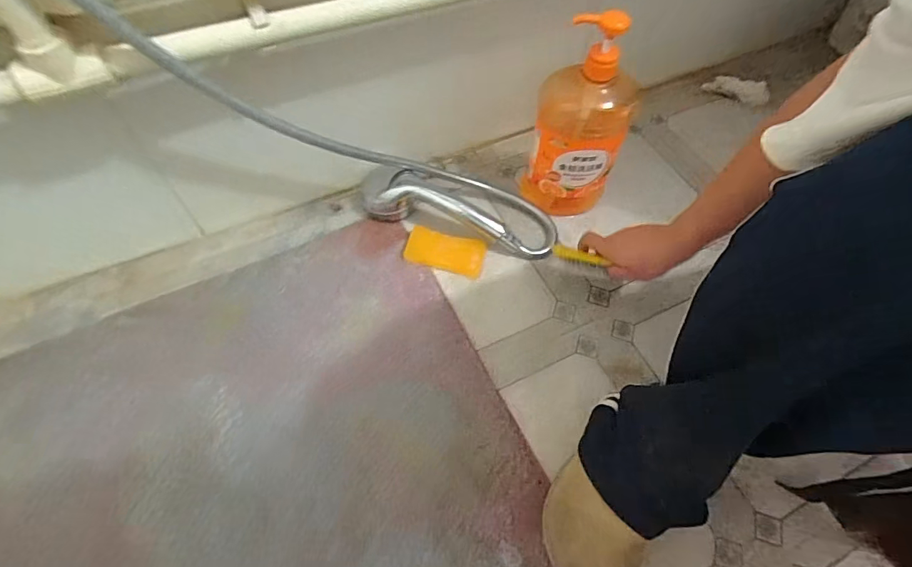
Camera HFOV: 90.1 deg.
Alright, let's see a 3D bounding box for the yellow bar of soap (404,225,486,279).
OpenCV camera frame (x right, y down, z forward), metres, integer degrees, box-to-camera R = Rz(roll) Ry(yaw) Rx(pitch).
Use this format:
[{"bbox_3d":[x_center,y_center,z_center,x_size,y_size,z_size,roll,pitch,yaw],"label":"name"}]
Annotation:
[{"bbox_3d":[-0.015,-0.044,0.625,0.107,0.015,0.052,13,59,6],"label":"yellow bar of soap"}]

